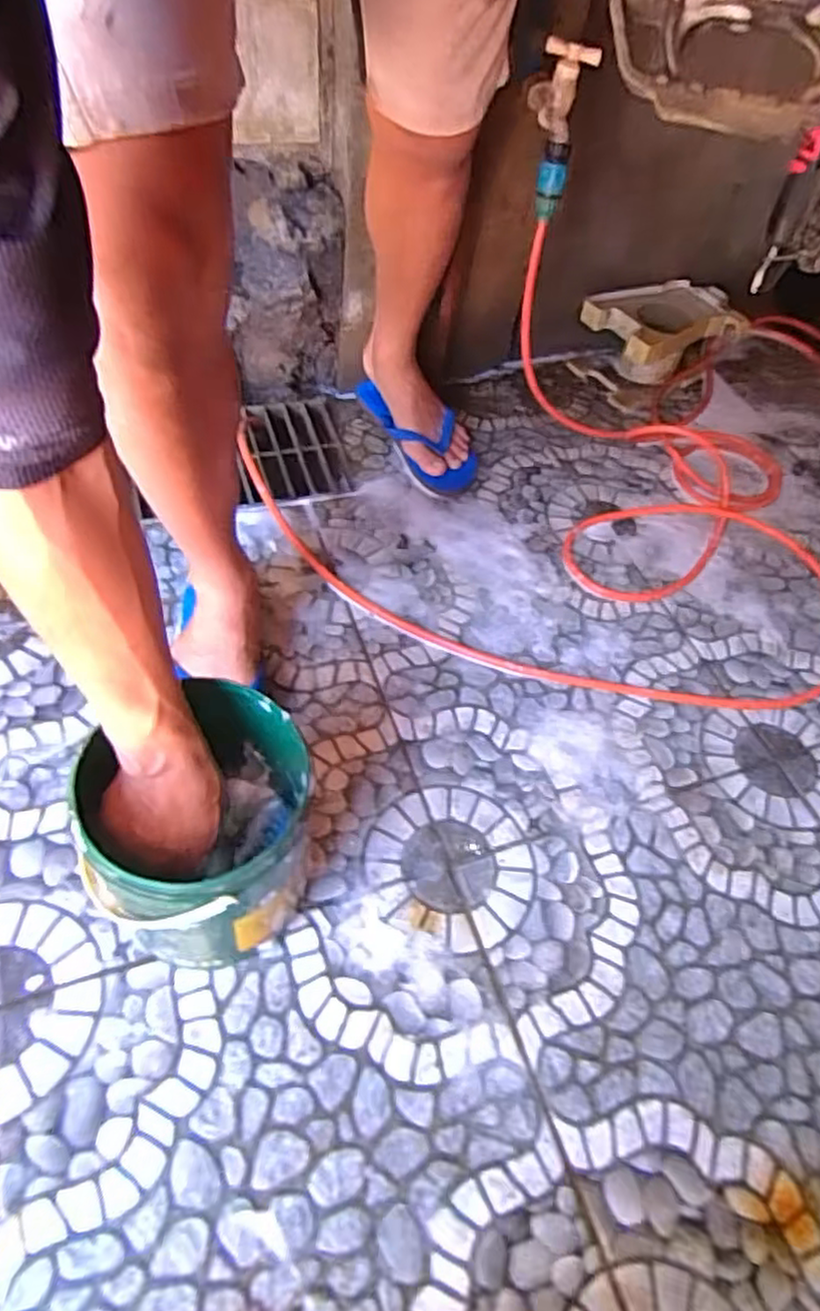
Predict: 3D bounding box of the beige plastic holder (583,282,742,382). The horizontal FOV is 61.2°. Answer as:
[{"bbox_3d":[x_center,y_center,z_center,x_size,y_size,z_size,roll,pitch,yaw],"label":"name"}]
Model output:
[{"bbox_3d":[0.433,-0.548,1.209,0.260,0.121,0.169,-22,59,-20],"label":"beige plastic holder"}]

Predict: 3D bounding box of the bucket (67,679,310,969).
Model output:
[{"bbox_3d":[-0.157,0.141,0.556,0.151,0.188,0.173,20,55,9],"label":"bucket"}]

